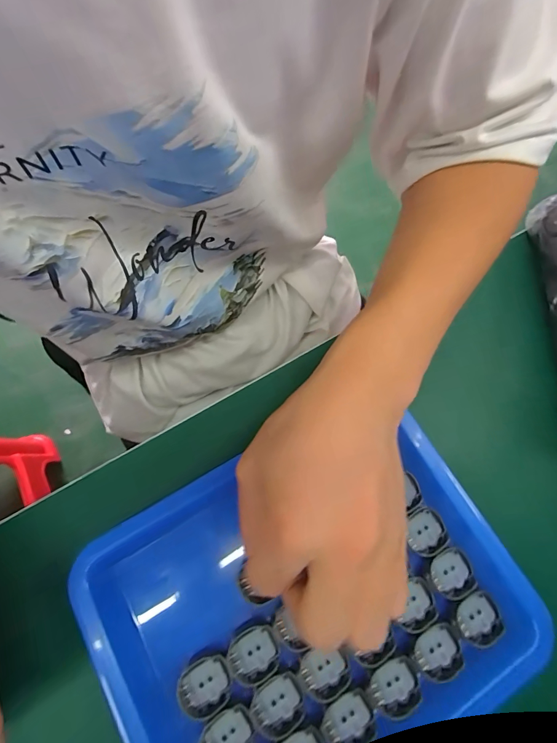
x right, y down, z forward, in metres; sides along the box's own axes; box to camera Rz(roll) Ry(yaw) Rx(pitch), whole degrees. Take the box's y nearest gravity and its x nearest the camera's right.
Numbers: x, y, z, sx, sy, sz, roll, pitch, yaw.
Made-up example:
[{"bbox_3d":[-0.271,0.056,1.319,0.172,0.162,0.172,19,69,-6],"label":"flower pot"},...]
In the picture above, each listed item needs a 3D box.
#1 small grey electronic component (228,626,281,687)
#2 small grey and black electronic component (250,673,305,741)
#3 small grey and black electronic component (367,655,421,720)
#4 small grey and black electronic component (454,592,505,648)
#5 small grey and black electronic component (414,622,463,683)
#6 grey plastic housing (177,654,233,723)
[{"bbox_3d":[-0.013,0.158,0.204,0.028,0.004,0.025,-28,76,-10],"label":"small grey electronic component"},{"bbox_3d":[-0.001,0.178,0.195,0.027,0.005,0.024,-23,75,-9],"label":"small grey and black electronic component"},{"bbox_3d":[0.064,0.173,0.198,0.030,0.004,0.023,-29,76,-10],"label":"small grey and black electronic component"},{"bbox_3d":[0.114,0.143,0.210,0.025,0.009,0.025,-15,74,-7],"label":"small grey and black electronic component"},{"bbox_3d":[0.090,0.158,0.205,0.025,0.006,0.024,-20,75,-8],"label":"small grey and black electronic component"},{"bbox_3d":[-0.040,0.170,0.198,0.028,0.006,0.024,-35,77,-12],"label":"grey plastic housing"}]

